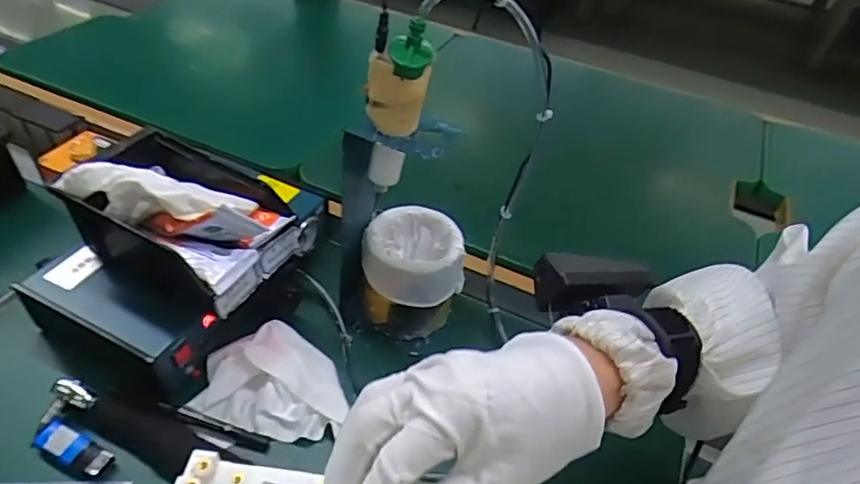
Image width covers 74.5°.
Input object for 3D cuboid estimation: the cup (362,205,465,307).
[{"bbox_3d":[-0.014,0.012,0.507,0.090,0.046,0.081,6,43,-1],"label":"cup"}]

